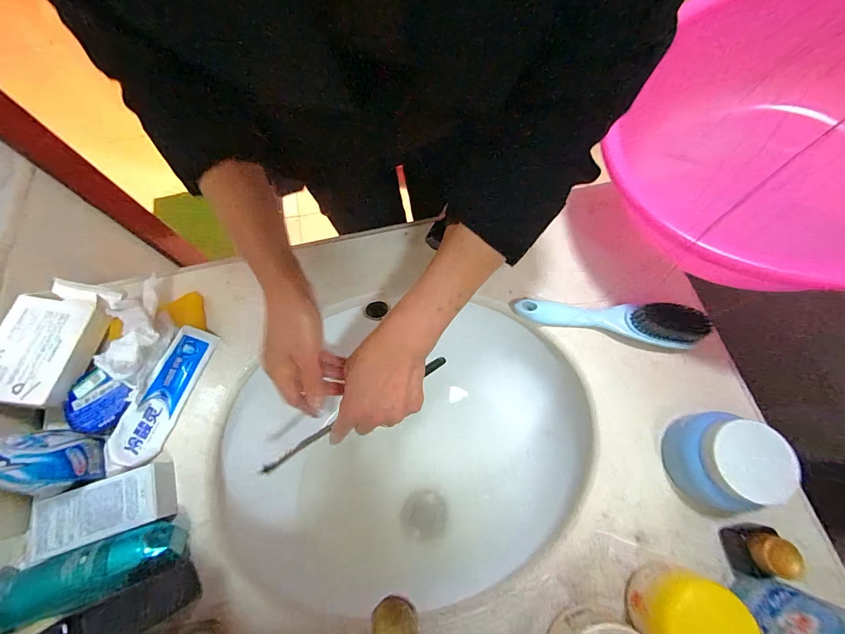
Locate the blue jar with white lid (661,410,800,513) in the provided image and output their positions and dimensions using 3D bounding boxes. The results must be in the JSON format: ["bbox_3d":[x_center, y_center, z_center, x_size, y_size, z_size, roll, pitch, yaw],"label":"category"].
[{"bbox_3d":[0.283,0.137,0.338,0.073,0.068,0.077,0,70,1],"label":"blue jar with white lid"}]

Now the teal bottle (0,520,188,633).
[{"bbox_3d":[-0.304,0.228,0.314,0.174,0.048,0.045,-19,70,-5],"label":"teal bottle"}]

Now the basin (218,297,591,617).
[{"bbox_3d":[-0.017,0.166,0.455,0.456,0.135,0.339,-12,70,-4],"label":"basin"}]

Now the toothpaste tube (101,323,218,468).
[{"bbox_3d":[-0.277,0.082,0.383,0.045,0.023,0.146,32,68,-33],"label":"toothpaste tube"}]

